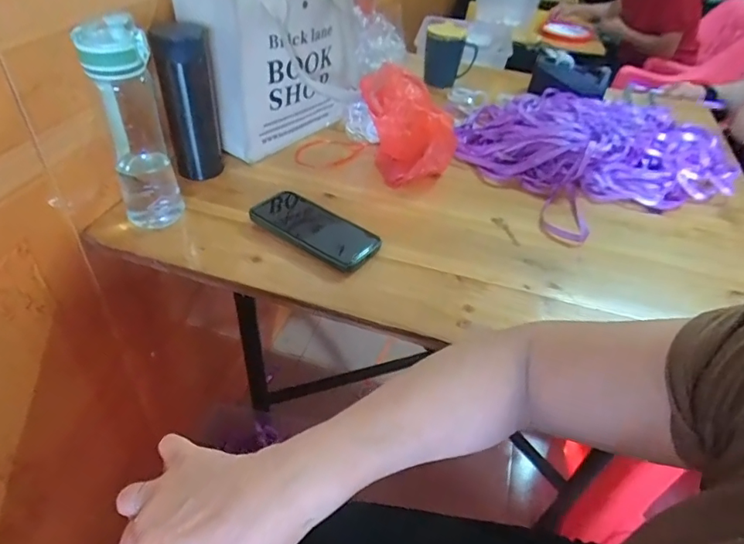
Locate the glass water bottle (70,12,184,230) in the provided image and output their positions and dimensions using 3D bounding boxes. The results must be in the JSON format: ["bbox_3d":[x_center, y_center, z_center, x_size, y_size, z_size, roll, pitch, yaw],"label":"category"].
[{"bbox_3d":[-0.271,-0.158,0.560,0.068,0.243,0.058,-17,47,-23],"label":"glass water bottle"}]

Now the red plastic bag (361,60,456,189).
[{"bbox_3d":[0.053,-0.216,0.719,0.095,0.143,0.137,-13,45,-20],"label":"red plastic bag"}]

